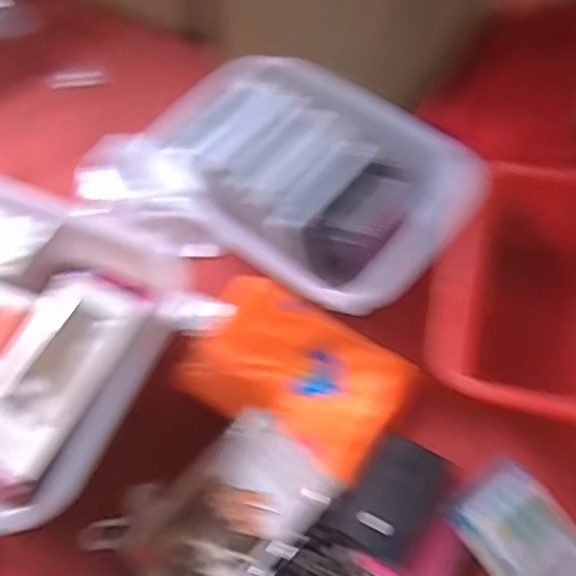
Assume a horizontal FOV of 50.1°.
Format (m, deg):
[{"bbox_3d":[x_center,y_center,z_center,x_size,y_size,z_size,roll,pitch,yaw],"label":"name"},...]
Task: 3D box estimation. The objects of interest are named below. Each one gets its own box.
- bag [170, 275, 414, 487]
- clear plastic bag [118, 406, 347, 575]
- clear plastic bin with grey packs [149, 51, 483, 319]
[{"bbox_3d":[0.007,0.081,0.561,0.186,0.037,0.125,29,67,16],"label":"bag"},{"bbox_3d":[-0.050,0.188,0.498,0.106,0.032,0.166,40,70,20],"label":"clear plastic bag"},{"bbox_3d":[0.022,-0.110,0.630,0.306,0.081,0.206,36,69,19],"label":"clear plastic bin with grey packs"}]

